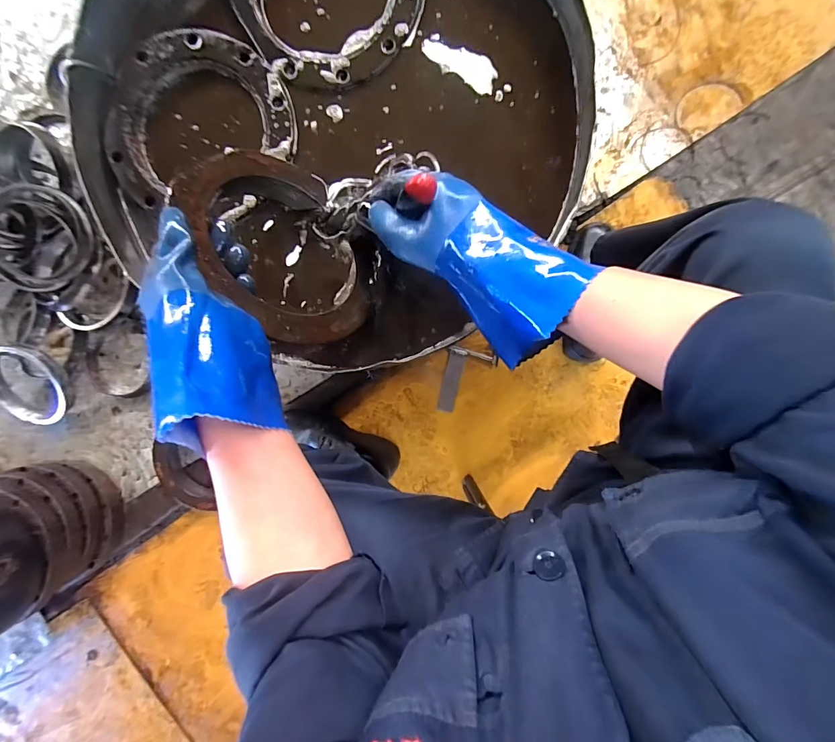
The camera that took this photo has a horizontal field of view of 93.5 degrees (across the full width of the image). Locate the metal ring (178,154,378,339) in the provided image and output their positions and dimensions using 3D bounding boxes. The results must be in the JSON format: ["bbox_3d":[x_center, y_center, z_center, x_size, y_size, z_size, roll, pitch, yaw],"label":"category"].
[{"bbox_3d":[-0.136,-0.129,0.416,0.178,0.014,0.211,-40,102,-43],"label":"metal ring"}]

